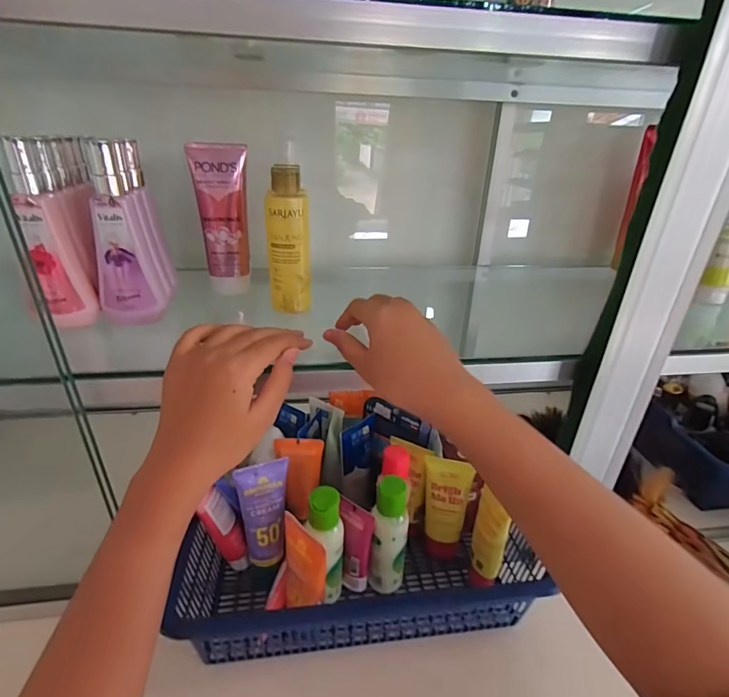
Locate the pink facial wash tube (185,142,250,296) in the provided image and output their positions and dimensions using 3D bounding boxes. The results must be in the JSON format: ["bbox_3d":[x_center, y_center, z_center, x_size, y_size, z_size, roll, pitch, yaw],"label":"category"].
[{"bbox_3d":[-0.155,-0.137,0.464,0.053,0.159,0.032,-5,29,-16],"label":"pink facial wash tube"}]

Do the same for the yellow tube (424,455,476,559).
[{"bbox_3d":[0.082,0.174,0.445,0.049,0.127,0.024,12,29,15],"label":"yellow tube"}]

